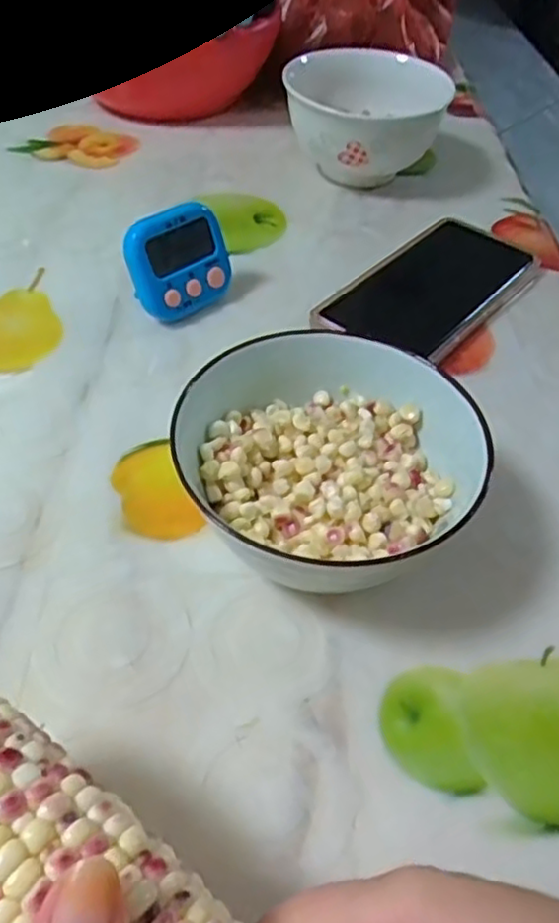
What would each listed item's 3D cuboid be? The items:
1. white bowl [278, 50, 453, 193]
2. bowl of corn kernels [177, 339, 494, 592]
[{"bbox_3d":[0.066,-0.263,0.529,0.118,0.079,0.118,1,48,-1],"label":"white bowl"},{"bbox_3d":[0.019,0.004,0.296,0.112,0.062,0.115,1,48,-1],"label":"bowl of corn kernels"}]

